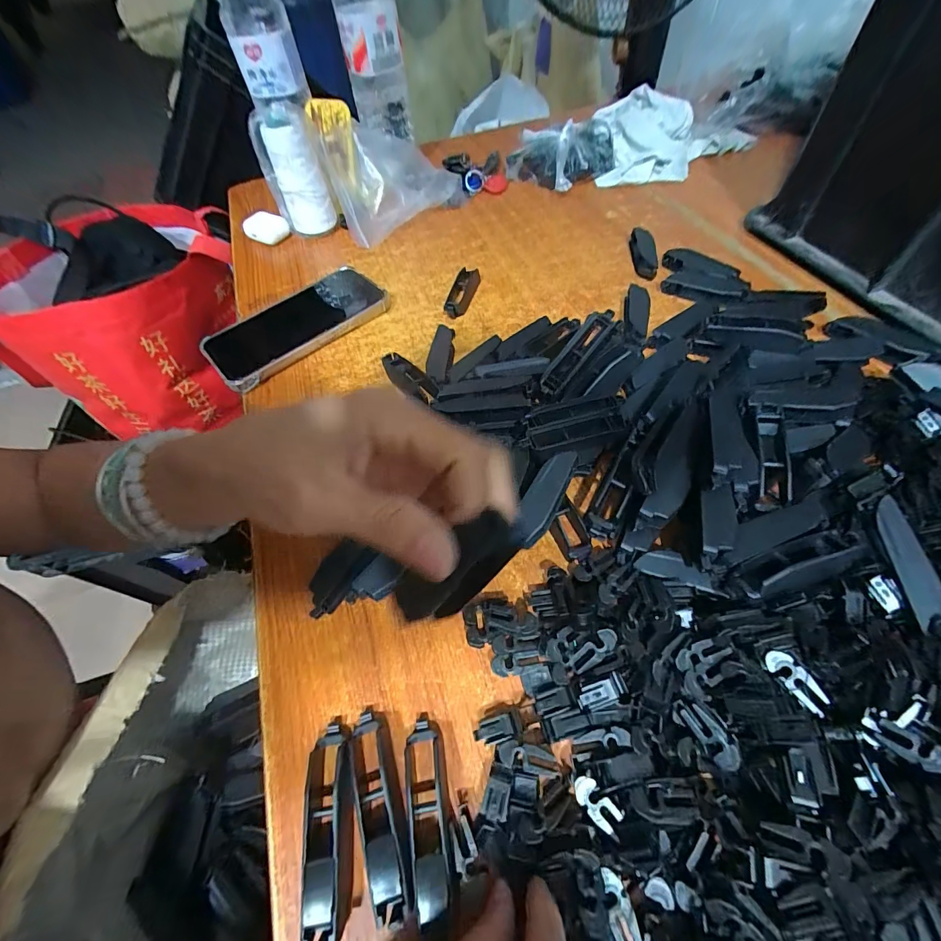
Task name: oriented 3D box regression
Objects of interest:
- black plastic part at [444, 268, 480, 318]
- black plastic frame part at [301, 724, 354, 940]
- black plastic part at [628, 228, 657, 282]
[{"bbox_3d":[-0.009,-0.173,0.391,0.022,0.012,0.066,12,58,12],"label":"black plastic part"},{"bbox_3d":[-0.066,0.159,0.179,0.023,0.015,0.073,-9,56,-1],"label":"black plastic frame part"},{"bbox_3d":[0.178,-0.223,0.409,0.019,0.013,0.076,1,56,5],"label":"black plastic part"}]

